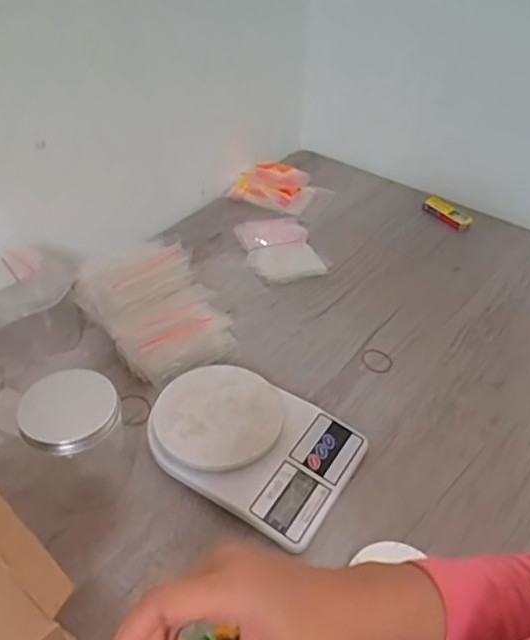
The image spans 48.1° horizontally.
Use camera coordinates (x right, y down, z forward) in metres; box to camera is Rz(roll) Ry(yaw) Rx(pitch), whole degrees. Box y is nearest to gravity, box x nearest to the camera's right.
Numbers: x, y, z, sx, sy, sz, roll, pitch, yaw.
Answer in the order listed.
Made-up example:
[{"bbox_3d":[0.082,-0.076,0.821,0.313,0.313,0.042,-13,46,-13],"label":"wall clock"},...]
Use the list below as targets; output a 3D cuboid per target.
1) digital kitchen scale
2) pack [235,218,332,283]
[{"bbox_3d":[-0.012,0.124,0.613,0.203,0.035,0.147,26,47,21],"label":"digital kitchen scale"},{"bbox_3d":[0.024,-0.105,0.867,0.106,0.023,0.128,-11,45,-17],"label":"pack"}]

